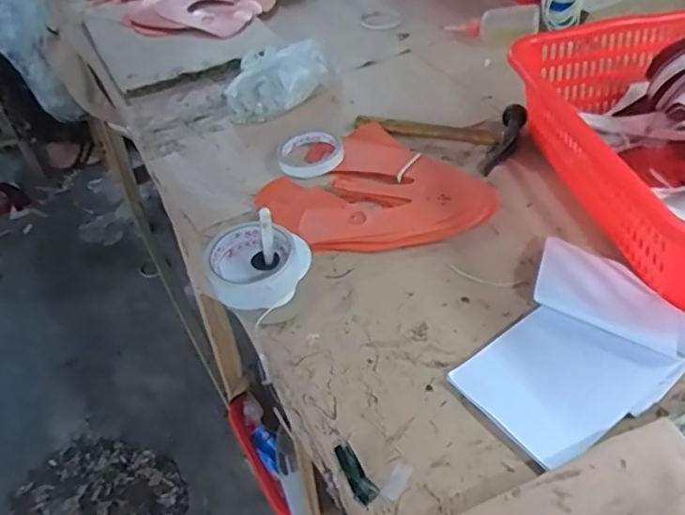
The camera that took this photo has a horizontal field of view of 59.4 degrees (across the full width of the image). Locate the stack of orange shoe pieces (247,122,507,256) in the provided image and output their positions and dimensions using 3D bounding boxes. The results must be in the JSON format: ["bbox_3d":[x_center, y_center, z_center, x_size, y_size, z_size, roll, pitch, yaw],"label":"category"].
[{"bbox_3d":[0.033,-0.079,0.763,0.224,0.015,0.251,-32,49,-24],"label":"stack of orange shoe pieces"}]

